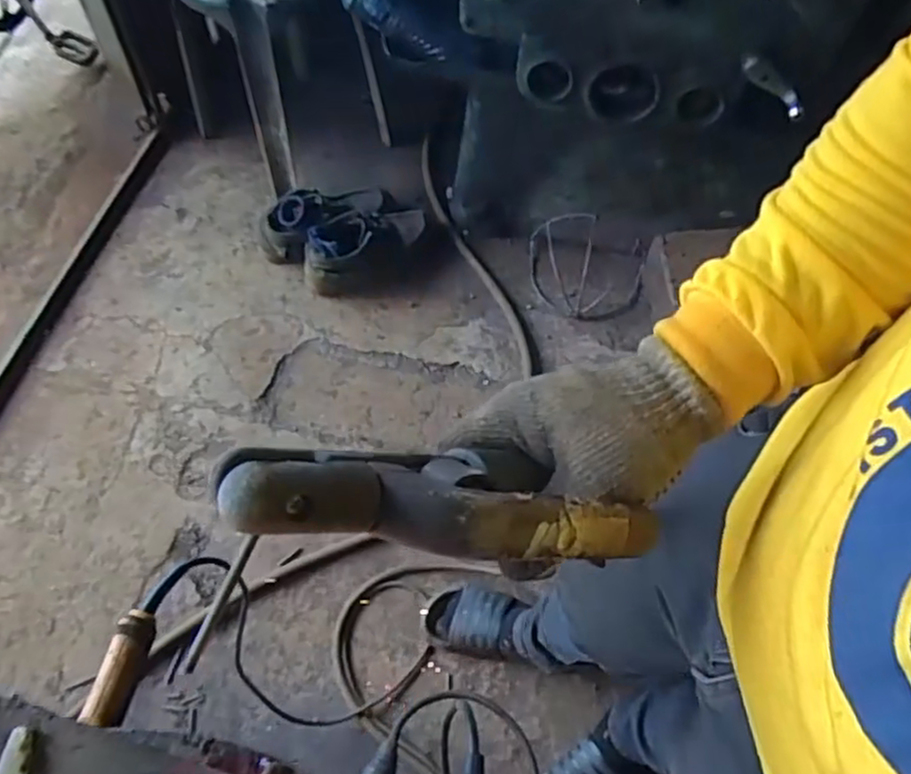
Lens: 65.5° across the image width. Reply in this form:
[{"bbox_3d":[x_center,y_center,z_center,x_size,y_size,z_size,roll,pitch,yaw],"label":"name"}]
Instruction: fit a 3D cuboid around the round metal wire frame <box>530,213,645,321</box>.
[{"bbox_3d":[0.279,-0.256,1.475,0.234,0.078,0.208,2,61,-2],"label":"round metal wire frame"}]

